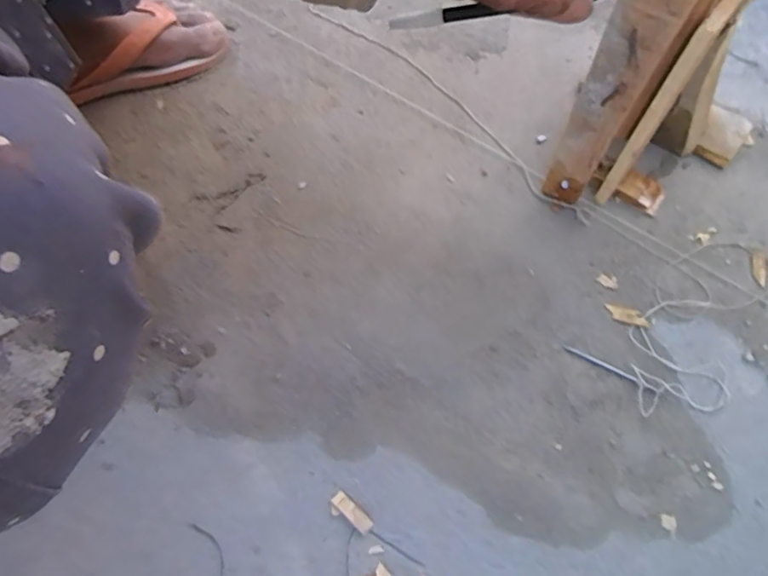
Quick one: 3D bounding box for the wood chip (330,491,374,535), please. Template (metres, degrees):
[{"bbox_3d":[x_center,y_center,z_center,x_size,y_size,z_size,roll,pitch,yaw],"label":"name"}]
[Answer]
[{"bbox_3d":[-0.022,0.154,0.384,0.032,0.008,0.011,40,69,18],"label":"wood chip"}]

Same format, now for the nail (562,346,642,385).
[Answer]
[{"bbox_3d":[0.169,0.059,0.432,0.061,0.004,0.005,27,66,13],"label":"nail"}]

